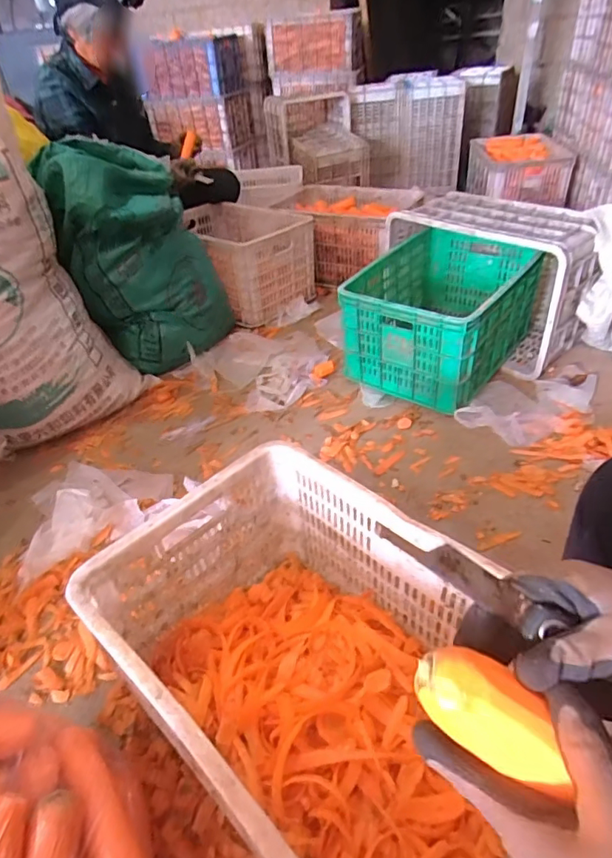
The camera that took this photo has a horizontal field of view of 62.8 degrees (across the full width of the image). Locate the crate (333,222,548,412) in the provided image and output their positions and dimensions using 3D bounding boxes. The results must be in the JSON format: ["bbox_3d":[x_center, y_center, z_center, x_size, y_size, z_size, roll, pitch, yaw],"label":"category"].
[{"bbox_3d":[0.376,-0.327,1.364,0.368,0.258,0.542,20,45,29],"label":"crate"}]

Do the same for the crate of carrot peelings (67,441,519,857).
[{"bbox_3d":[0.022,0.300,0.618,0.505,0.264,0.345,29,50,35],"label":"crate of carrot peelings"}]

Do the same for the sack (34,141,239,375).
[{"bbox_3d":[-0.456,-0.443,1.341,0.353,0.537,0.337,-7,38,-2],"label":"sack"}]

